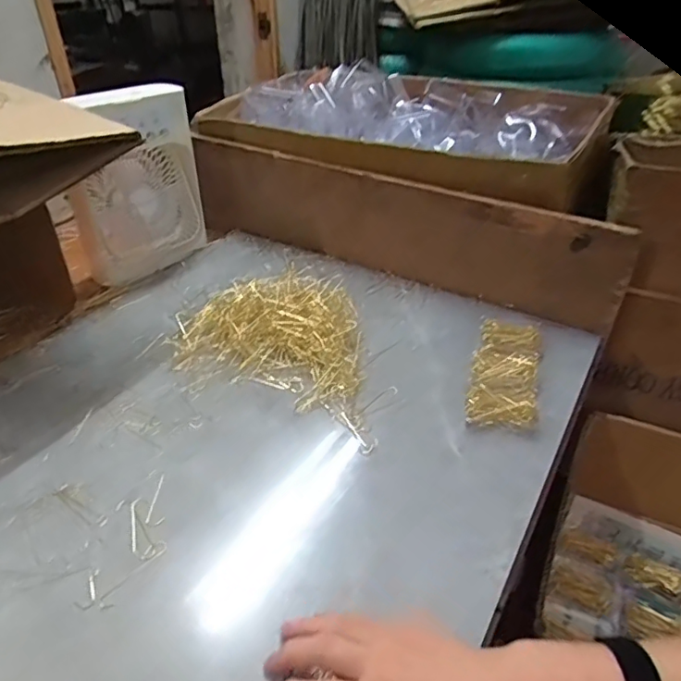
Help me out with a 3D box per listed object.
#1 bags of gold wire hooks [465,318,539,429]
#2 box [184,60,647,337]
[{"bbox_3d":[0.188,0.031,0.635,0.068,0.028,0.184,11,36,14],"label":"bags of gold wire hooks"},{"bbox_3d":[0.158,-0.296,0.932,0.669,0.201,0.400,20,39,24],"label":"box"}]

